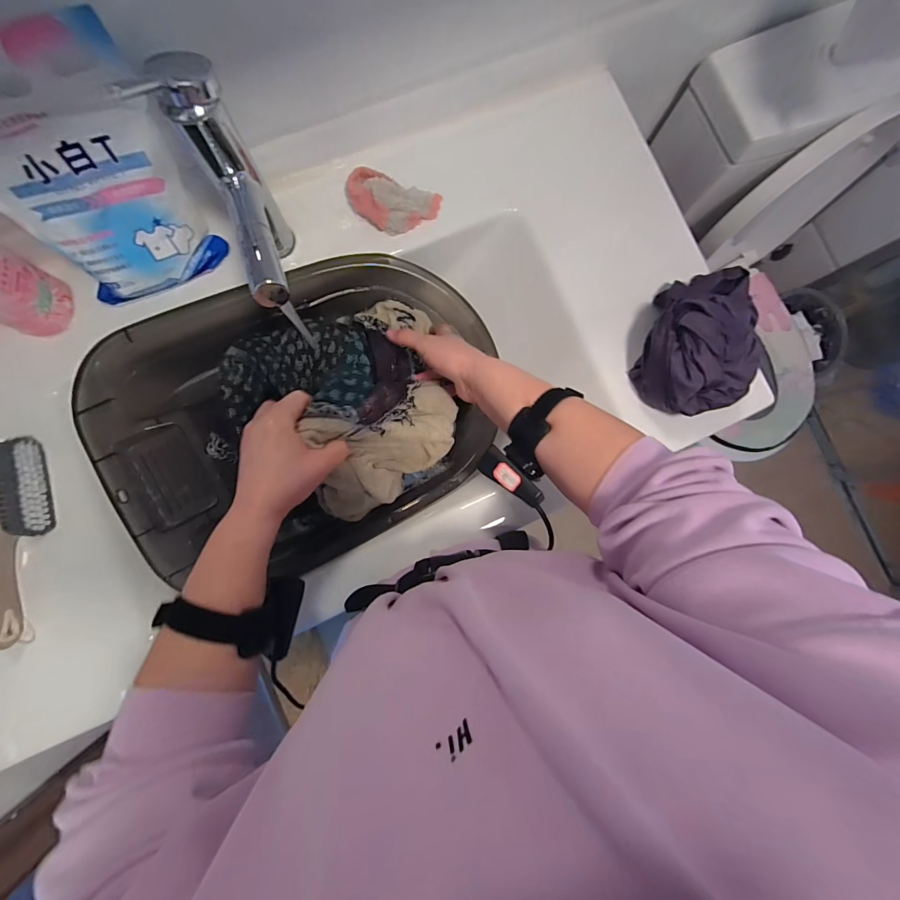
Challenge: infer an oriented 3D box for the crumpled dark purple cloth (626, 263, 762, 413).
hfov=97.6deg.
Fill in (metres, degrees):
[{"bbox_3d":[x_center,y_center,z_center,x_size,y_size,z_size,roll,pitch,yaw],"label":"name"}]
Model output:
[{"bbox_3d":[0.301,-0.138,0.468,0.121,0.094,0.191,15,85,-3],"label":"crumpled dark purple cloth"}]

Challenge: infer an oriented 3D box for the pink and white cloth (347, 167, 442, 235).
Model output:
[{"bbox_3d":[-0.073,-0.305,0.486,0.114,0.046,0.070,13,85,-3],"label":"pink and white cloth"}]

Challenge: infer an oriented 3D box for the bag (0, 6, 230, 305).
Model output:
[{"bbox_3d":[-0.322,-0.242,0.369,0.174,0.185,0.090,-43,90,-6],"label":"bag"}]

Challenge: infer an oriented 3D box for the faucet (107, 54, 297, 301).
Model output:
[{"bbox_3d":[-0.183,-0.208,0.377,0.047,0.197,0.174,-17,87,-5],"label":"faucet"}]

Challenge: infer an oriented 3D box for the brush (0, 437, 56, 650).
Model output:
[{"bbox_3d":[-0.460,0.097,0.421,0.042,0.040,0.214,-5,86,-5],"label":"brush"}]

